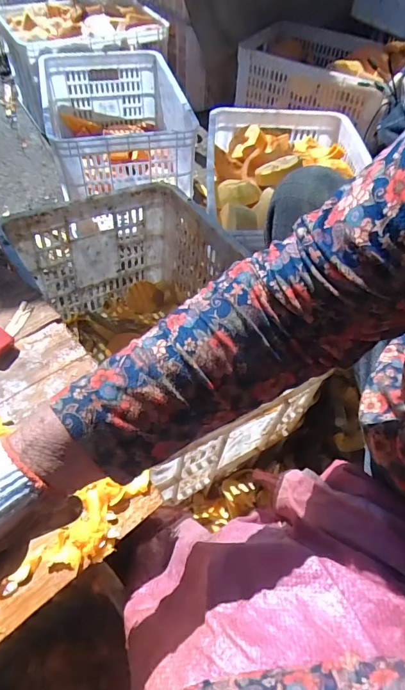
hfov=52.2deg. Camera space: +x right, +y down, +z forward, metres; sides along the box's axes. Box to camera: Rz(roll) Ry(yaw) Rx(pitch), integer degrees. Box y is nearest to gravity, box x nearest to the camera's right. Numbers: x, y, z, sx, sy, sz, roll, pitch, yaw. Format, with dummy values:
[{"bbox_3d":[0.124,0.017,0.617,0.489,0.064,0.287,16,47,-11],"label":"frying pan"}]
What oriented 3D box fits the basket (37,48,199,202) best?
[{"bbox_3d":[-0.226,-0.578,1.098,0.337,0.209,0.450,-13,56,-13],"label":"basket"}]

